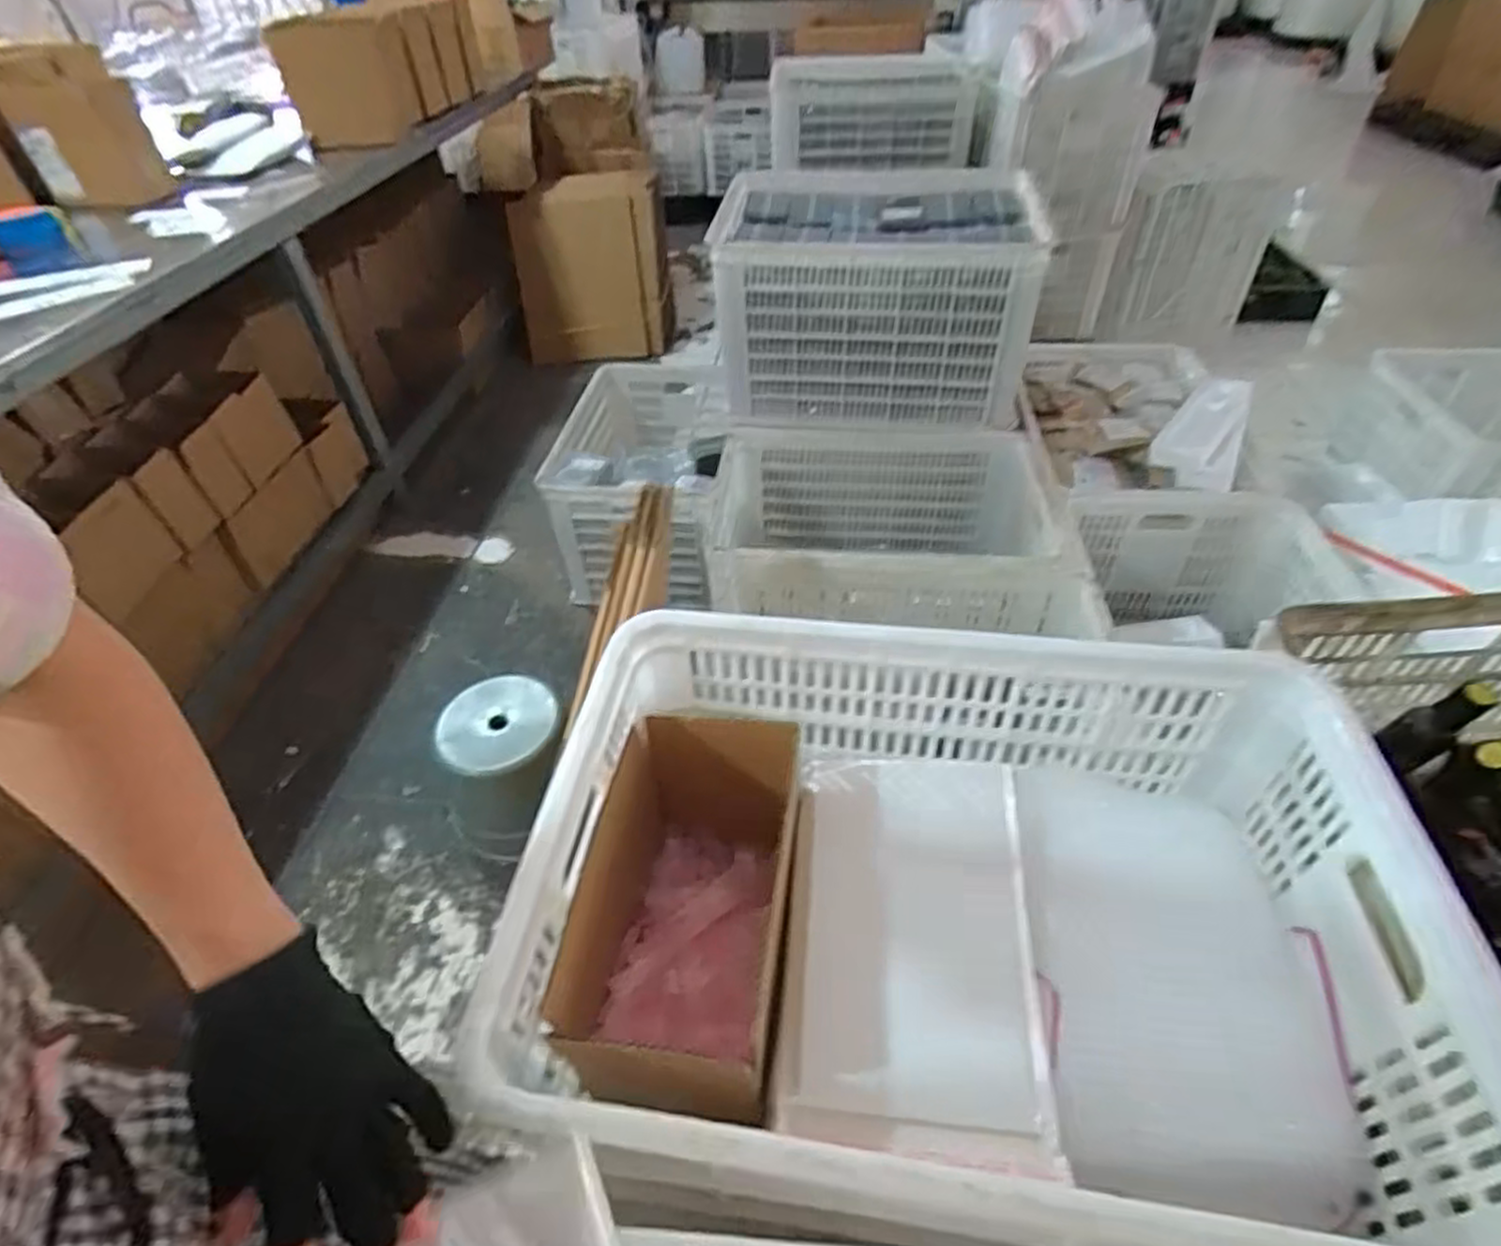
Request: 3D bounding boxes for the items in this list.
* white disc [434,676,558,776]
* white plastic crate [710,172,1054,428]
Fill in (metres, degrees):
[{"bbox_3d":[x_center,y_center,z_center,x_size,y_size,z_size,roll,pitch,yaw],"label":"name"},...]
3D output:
[{"bbox_3d":[-0.448,0.179,1.323,0.190,0.030,0.200,-2,55,3],"label":"white disc"},{"bbox_3d":[0.247,-0.647,1.482,0.585,0.367,0.402,7,45,11],"label":"white plastic crate"}]

